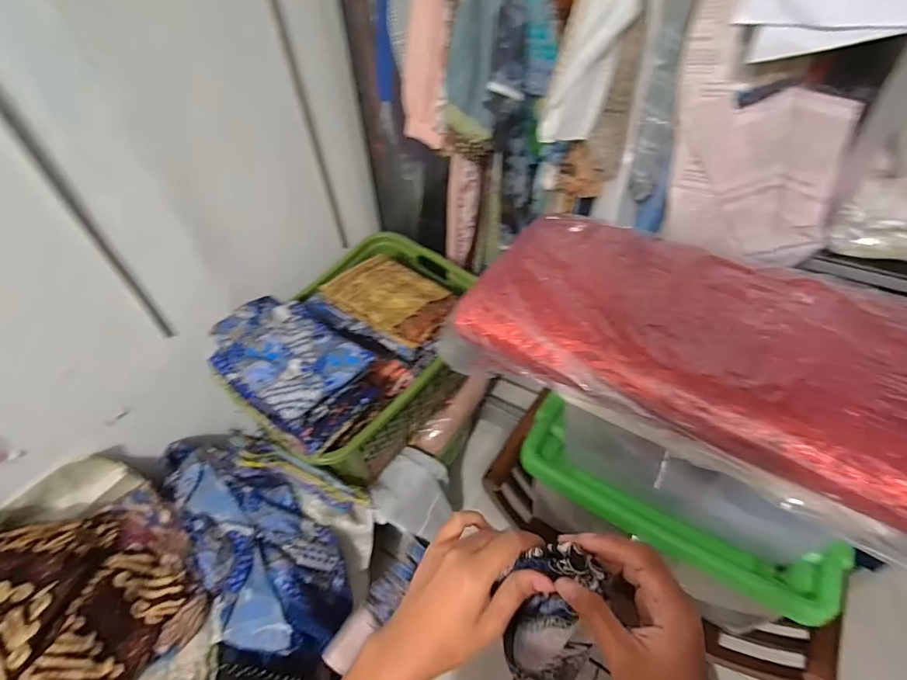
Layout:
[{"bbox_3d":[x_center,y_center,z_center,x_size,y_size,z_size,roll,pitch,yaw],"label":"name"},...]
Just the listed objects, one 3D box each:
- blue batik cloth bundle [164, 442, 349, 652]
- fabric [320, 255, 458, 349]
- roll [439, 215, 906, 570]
[{"bbox_3d":[-0.422,0.406,0.986,0.274,0.149,0.559,-9,49,-44],"label":"blue batik cloth bundle"},{"bbox_3d":[-0.136,-0.104,1.028,0.319,0.032,0.187,29,54,28],"label":"fabric"},{"bbox_3d":[0.428,0.046,0.611,0.883,0.115,0.360,22,51,23],"label":"roll"}]

